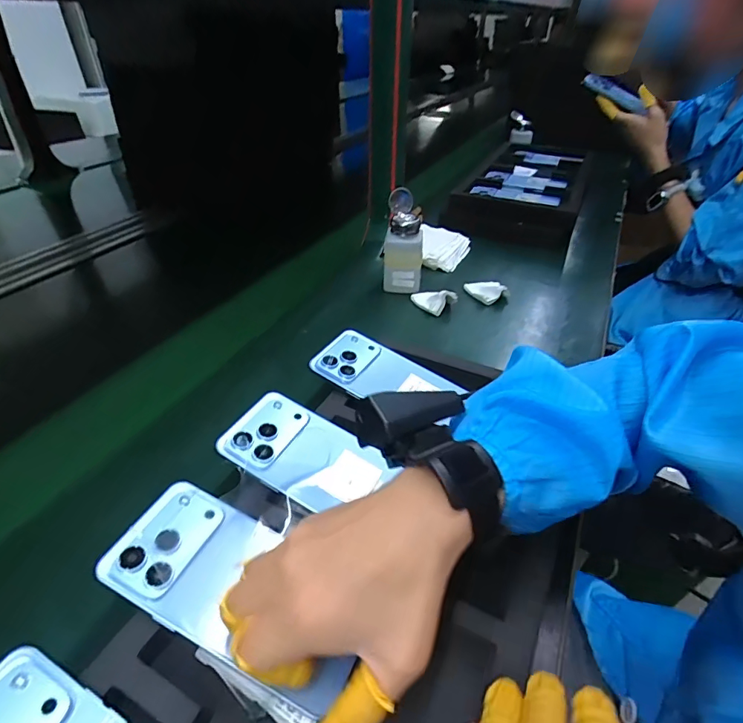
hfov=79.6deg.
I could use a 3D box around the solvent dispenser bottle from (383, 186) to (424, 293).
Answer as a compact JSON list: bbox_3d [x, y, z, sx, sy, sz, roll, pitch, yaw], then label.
[{"bbox_3d":[0.046,-0.159,0.606,0.054,0.127,0.046,5,40,0],"label":"solvent dispenser bottle"}]

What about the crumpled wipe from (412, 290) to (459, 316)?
[{"bbox_3d":[0.086,-0.089,0.612,0.034,0.028,0.059,-21,46,-28],"label":"crumpled wipe"}]

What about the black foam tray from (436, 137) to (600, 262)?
[{"bbox_3d":[0.344,-0.370,0.952,0.235,0.070,0.519,19,42,17],"label":"black foam tray"}]

